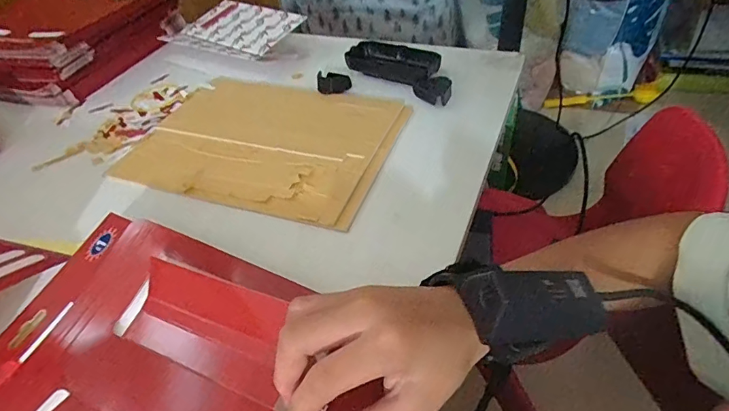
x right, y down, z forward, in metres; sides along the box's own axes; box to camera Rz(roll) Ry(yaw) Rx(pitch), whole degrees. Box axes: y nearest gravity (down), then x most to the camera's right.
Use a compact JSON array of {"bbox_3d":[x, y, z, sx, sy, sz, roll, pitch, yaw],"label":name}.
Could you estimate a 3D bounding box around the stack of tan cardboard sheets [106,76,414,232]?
[{"bbox_3d":[-0.103,-0.071,0.457,0.257,0.016,0.189,11,44,17],"label":"stack of tan cardboard sheets"}]

